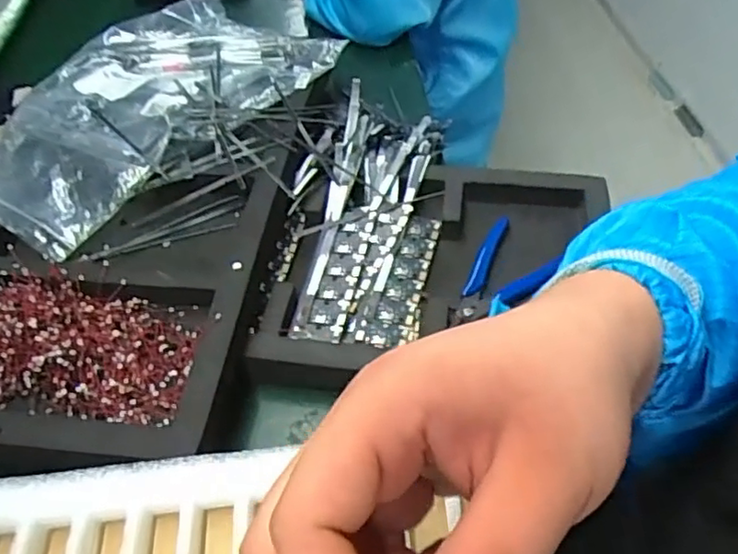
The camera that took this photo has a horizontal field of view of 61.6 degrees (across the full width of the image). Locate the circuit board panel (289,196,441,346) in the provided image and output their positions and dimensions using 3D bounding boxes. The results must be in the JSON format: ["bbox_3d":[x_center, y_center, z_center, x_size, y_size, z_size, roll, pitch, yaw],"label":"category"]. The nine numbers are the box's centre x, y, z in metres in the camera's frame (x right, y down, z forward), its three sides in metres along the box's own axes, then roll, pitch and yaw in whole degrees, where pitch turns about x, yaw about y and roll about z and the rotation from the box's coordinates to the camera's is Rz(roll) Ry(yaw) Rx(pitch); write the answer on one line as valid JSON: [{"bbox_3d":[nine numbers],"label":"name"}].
[{"bbox_3d":[0.002,-0.007,0.472,0.083,0.014,0.134,8,50,10],"label":"circuit board panel"}]

